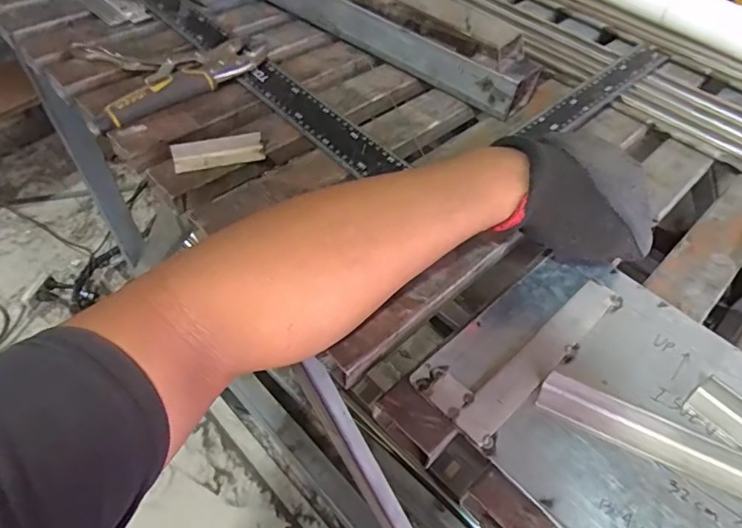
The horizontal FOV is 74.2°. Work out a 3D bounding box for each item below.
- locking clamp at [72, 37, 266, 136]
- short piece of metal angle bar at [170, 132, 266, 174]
[{"bbox_3d":[-0.237,-0.226,0.556,0.193,0.026,0.150,-28,58,-25],"label":"locking clamp"},{"bbox_3d":[-0.146,-0.108,0.467,0.083,0.021,0.028,-18,54,-18],"label":"short piece of metal angle bar"}]

